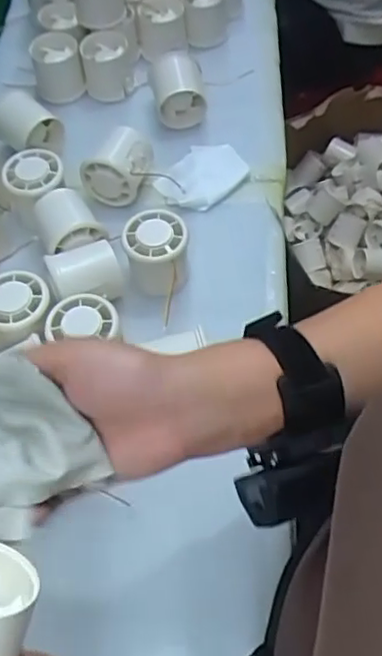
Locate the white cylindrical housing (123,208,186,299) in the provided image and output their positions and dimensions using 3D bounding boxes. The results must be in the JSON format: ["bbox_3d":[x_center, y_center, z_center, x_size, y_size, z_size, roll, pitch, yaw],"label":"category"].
[{"bbox_3d":[-0.029,-0.064,0.547,0.051,0.049,0.054,-1,59,2],"label":"white cylindrical housing"}]

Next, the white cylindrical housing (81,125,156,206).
[{"bbox_3d":[-0.068,-0.160,0.614,0.056,0.048,0.064,12,60,10],"label":"white cylindrical housing"}]

